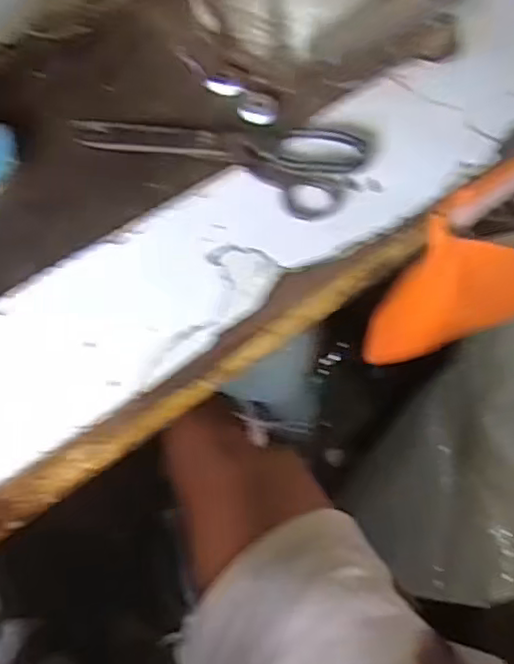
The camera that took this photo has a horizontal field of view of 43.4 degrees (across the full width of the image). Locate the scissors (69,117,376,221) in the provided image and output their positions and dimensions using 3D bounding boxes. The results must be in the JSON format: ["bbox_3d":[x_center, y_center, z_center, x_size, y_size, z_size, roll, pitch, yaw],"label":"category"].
[{"bbox_3d":[-0.025,-0.129,0.428,0.185,0.009,0.072,20,63,11],"label":"scissors"}]

